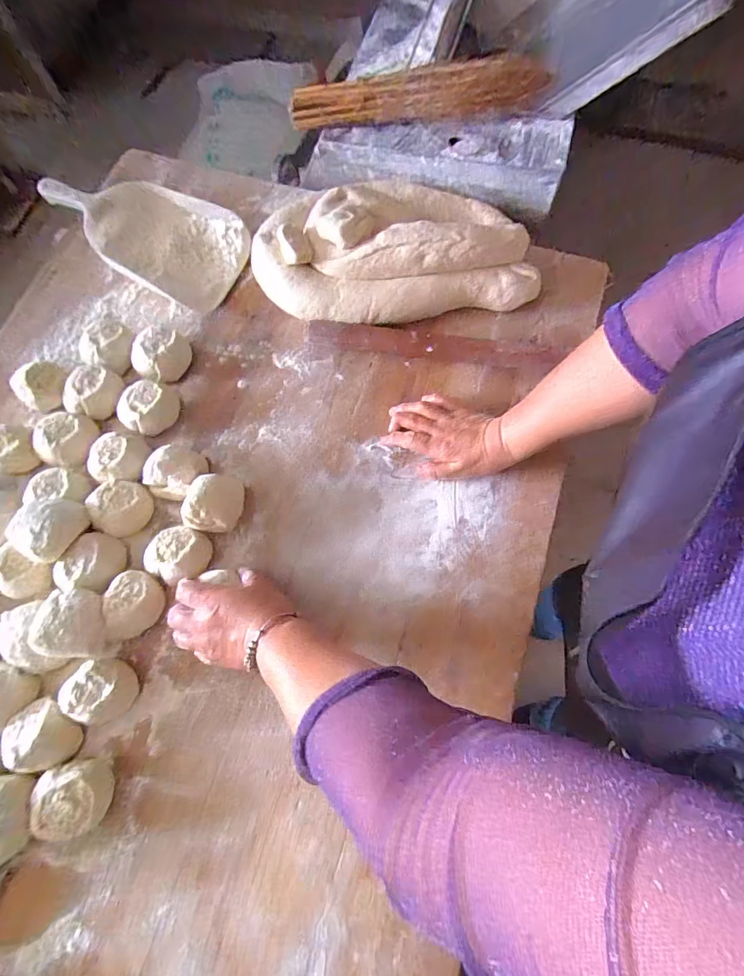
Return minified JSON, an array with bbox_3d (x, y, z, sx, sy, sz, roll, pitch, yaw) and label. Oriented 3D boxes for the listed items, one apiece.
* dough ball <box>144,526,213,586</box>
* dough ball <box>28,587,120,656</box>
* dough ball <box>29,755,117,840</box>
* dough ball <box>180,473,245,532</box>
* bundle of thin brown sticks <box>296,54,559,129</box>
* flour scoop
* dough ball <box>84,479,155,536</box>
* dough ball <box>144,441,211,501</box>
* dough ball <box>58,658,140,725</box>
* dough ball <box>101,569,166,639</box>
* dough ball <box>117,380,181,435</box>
[{"bbox_3d":[-0.218,0.078,0.495,0.061,0.041,0.063,-1,73,3],"label":"dough ball"},{"bbox_3d":[-0.314,0.146,0.462,0.059,0.074,0.070,-2,73,3],"label":"dough ball"},{"bbox_3d":[-0.292,0.308,0.426,0.070,0.043,0.064,-1,73,3],"label":"dough ball"},{"bbox_3d":[-0.183,0.018,0.506,0.055,0.058,0.071,12,75,7],"label":"dough ball"},{"bbox_3d":[0.059,-0.532,0.582,0.334,0.053,0.038,-6,73,2],"label":"bundle of thin brown sticks"},{"bbox_3d":[-0.322,-0.372,0.623,0.275,0.078,0.157,29,77,11],"label":"flour scoop"},{"bbox_3d":[-0.299,0.024,0.514,0.060,0.041,0.065,-1,73,3],"label":"dough ball"},{"bbox_3d":[-0.239,-0.018,0.524,0.064,0.042,0.069,-1,73,3],"label":"dough ball"},{"bbox_3d":[-0.285,0.212,0.452,0.057,0.050,0.052,-1,73,3],"label":"dough ball"},{"bbox_3d":[-0.260,0.131,0.478,0.055,0.047,0.074,-1,73,4],"label":"dough ball"},{"bbox_3d":[-0.285,-0.101,0.551,0.073,0.044,0.057,-44,76,-9],"label":"dough ball"}]

